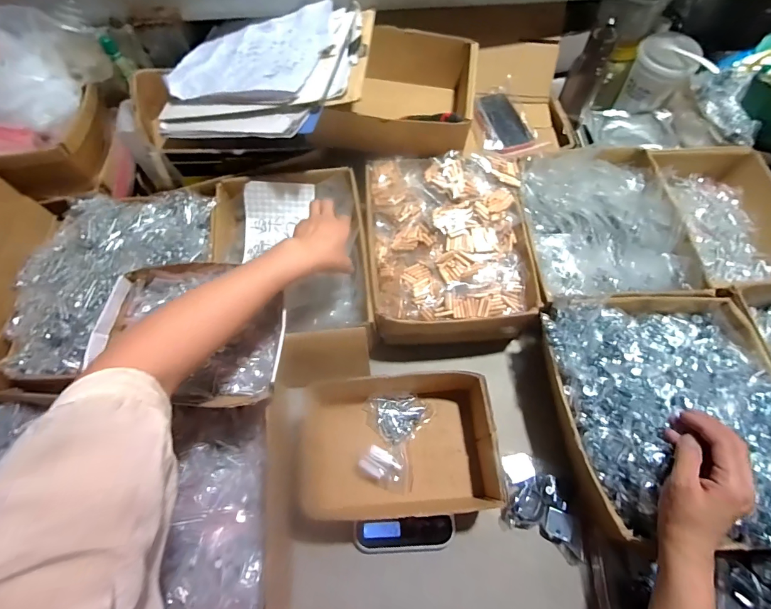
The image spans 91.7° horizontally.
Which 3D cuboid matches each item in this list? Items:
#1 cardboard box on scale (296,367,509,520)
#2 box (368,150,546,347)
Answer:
[{"bbox_3d":[0.026,0.201,0.548,0.277,0.061,0.191,-4,65,0],"label":"cardboard box on scale"},{"bbox_3d":[0.108,-0.098,0.660,0.271,0.129,0.319,-5,65,0],"label":"box"}]

